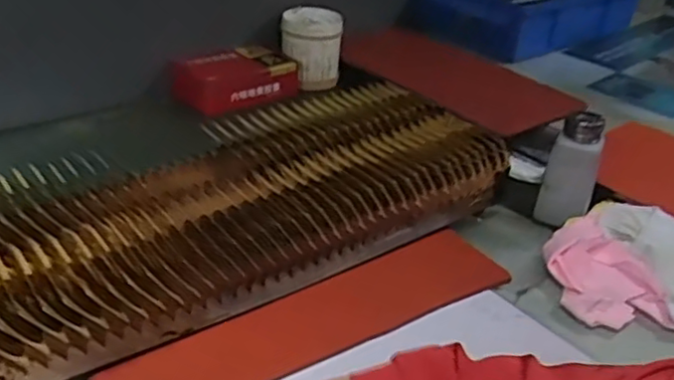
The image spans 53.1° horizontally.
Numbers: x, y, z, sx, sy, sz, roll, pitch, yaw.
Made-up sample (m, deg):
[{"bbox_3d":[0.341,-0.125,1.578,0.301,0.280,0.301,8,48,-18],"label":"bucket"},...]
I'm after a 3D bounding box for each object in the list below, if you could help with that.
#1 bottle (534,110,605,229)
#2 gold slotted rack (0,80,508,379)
[{"bbox_3d":[0.245,-0.013,0.709,0.043,0.128,0.047,24,36,29],"label":"bottle"},{"bbox_3d":[-0.103,0.026,0.626,0.546,0.105,0.190,-18,38,-32],"label":"gold slotted rack"}]

